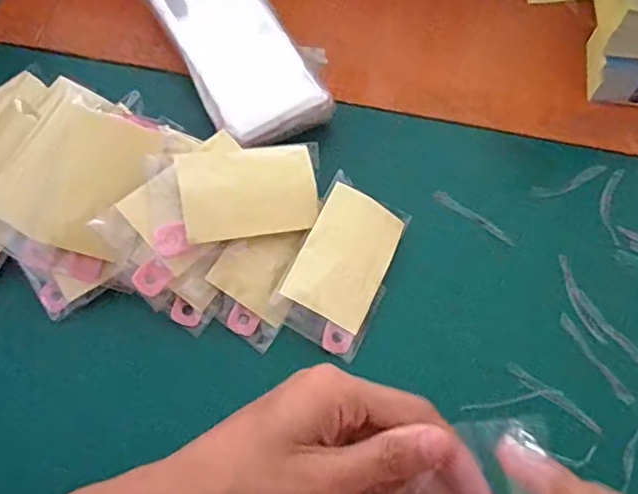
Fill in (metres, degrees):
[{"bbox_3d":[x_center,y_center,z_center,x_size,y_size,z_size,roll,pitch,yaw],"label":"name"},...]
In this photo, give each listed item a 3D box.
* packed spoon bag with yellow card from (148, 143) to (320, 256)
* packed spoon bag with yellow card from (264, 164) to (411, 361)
[{"bbox_3d":[-0.052,-0.035,0.375,0.116,0.006,0.058,-10,88,-18],"label":"packed spoon bag with yellow card"},{"bbox_3d":[0.017,0.012,0.392,0.067,0.014,0.112,30,72,-9],"label":"packed spoon bag with yellow card"}]

